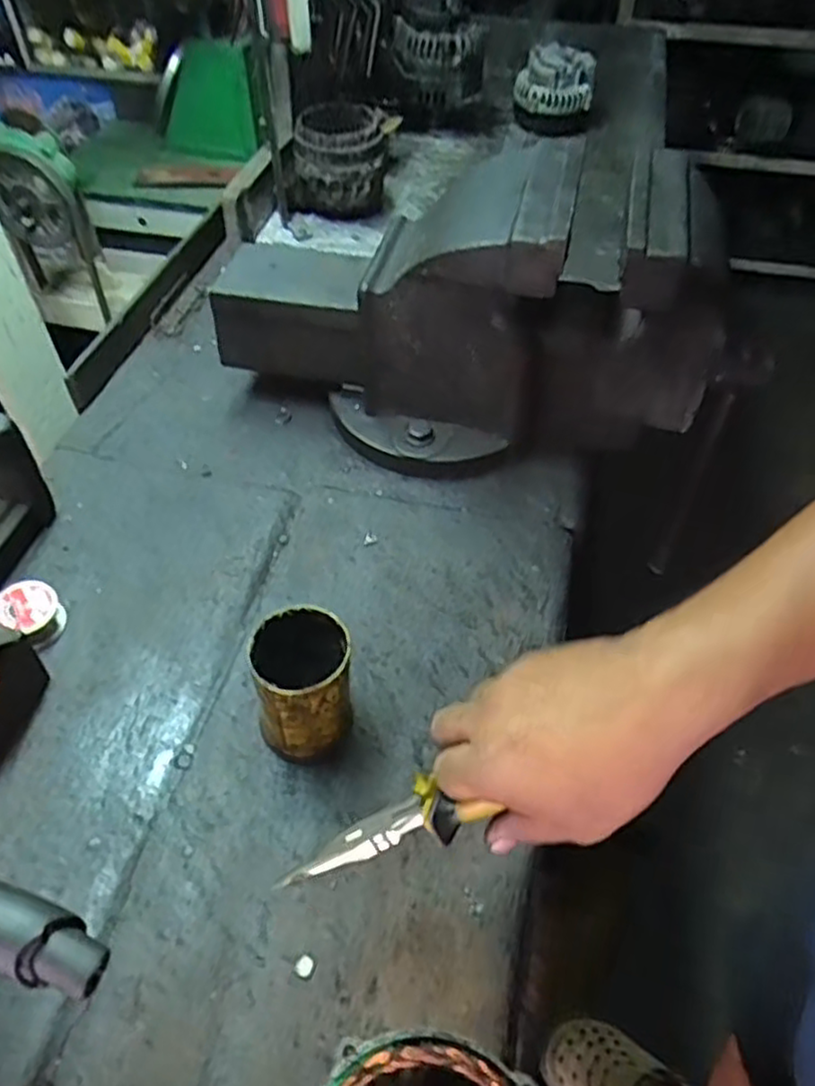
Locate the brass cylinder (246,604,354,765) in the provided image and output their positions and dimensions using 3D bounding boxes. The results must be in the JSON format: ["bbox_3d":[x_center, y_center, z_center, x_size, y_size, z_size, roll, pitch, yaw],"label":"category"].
[{"bbox_3d":[-0.082,0.114,0.562,0.079,0.116,0.078,-9,50,-8],"label":"brass cylinder"}]

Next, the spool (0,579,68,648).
[{"bbox_3d":[-0.339,0.063,0.647,0.052,0.035,0.051,0,50,0],"label":"spool"}]

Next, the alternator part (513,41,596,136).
[{"bbox_3d":[0.259,-0.800,1.266,0.138,0.115,0.102,12,51,10],"label":"alternator part"}]

